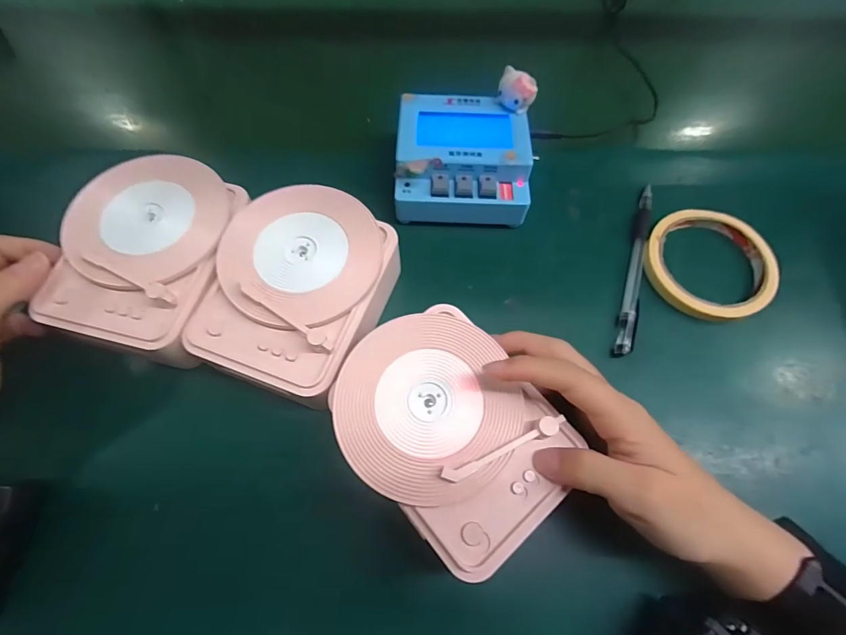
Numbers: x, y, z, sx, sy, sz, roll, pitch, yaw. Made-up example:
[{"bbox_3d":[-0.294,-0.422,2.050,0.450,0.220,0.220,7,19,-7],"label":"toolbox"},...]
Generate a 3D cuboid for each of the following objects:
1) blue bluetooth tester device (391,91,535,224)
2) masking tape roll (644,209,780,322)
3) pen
[{"bbox_3d":[0.031,-0.124,0.315,0.099,0.050,0.097,2,66,0],"label":"blue bluetooth tester device"},{"bbox_3d":[0.216,-0.040,0.296,0.092,0.014,0.086,0,66,-1],"label":"masking tape roll"},{"bbox_3d":[0.162,-0.040,0.299,0.012,0.007,0.152,18,67,7],"label":"pen"}]

